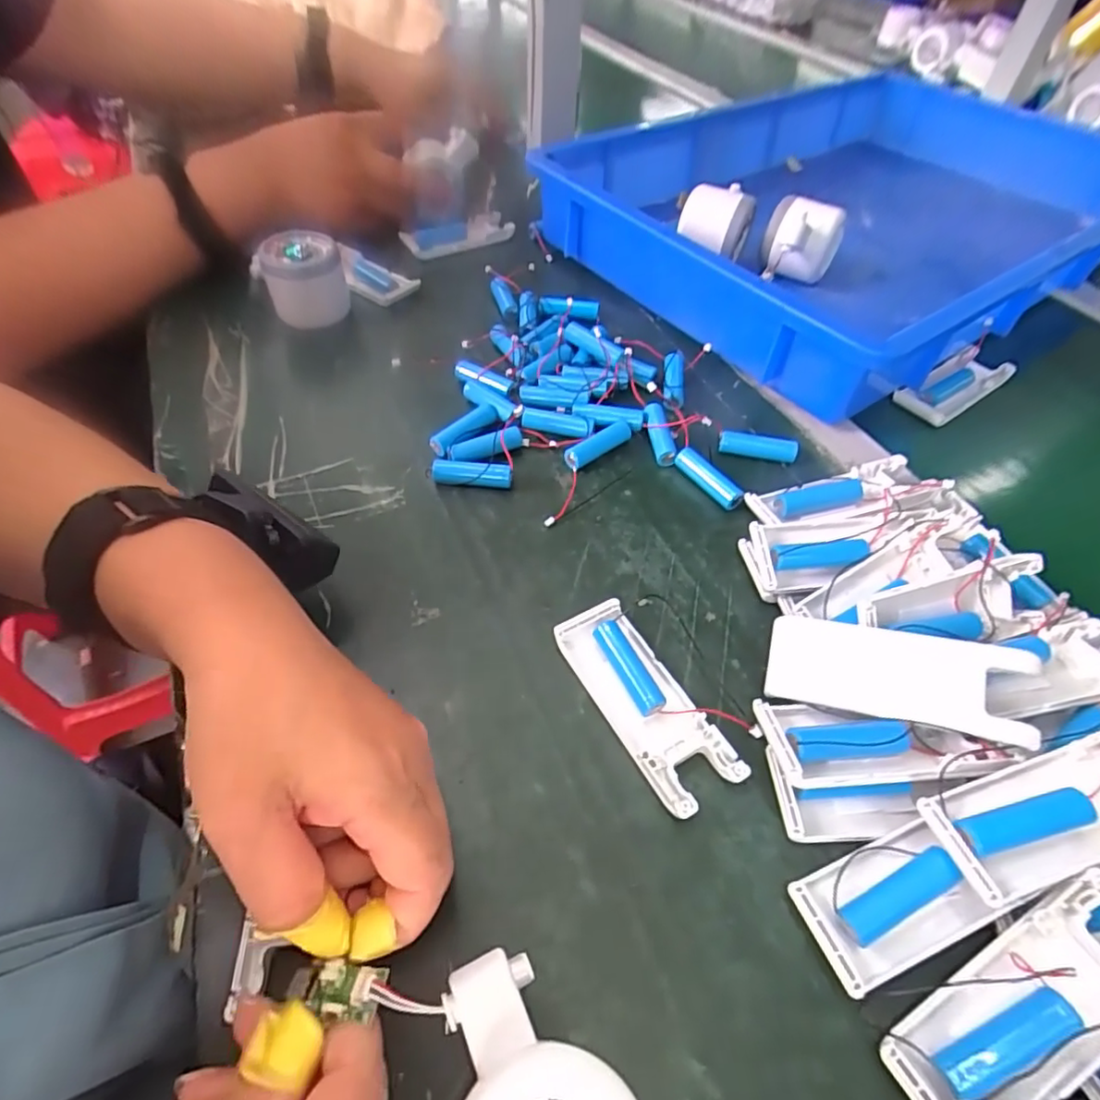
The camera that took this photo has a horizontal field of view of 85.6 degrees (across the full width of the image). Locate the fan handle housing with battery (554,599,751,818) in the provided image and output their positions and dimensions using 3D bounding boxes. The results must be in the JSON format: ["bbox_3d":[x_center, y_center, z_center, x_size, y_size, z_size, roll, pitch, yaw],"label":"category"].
[{"bbox_3d":[0.044,0.071,0.284,0.039,0.017,0.104,-25,56,-19],"label":"fan handle housing with battery"}]

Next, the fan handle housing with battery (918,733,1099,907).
[{"bbox_3d":[0.200,0.102,0.233,0.101,0.020,0.041,-14,53,-12],"label":"fan handle housing with battery"}]

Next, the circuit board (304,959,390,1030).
[{"bbox_3d":[-0.066,0.142,0.191,0.024,0.007,0.015,8,52,5],"label":"circuit board"}]

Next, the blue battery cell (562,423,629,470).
[{"bbox_3d":[0.032,-0.070,0.392,0.052,0.014,0.011,-33,59,-24],"label":"blue battery cell"}]

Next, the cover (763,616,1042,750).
[{"bbox_3d":[0.150,0.055,0.261,0.101,0.009,0.039,6,79,25],"label":"cover"}]

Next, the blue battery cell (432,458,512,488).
[{"bbox_3d":[-0.049,-0.047,0.372,0.048,0.015,0.011,1,52,0],"label":"blue battery cell"}]

